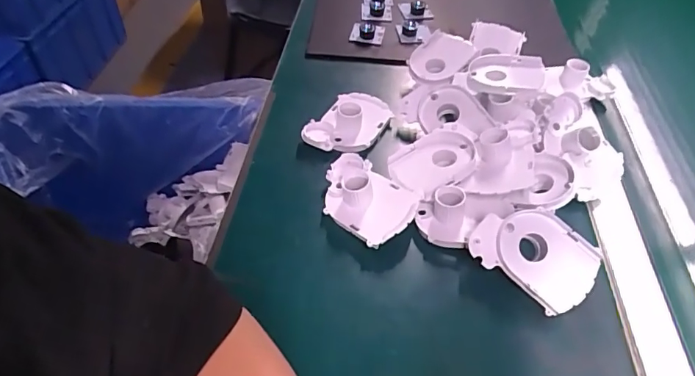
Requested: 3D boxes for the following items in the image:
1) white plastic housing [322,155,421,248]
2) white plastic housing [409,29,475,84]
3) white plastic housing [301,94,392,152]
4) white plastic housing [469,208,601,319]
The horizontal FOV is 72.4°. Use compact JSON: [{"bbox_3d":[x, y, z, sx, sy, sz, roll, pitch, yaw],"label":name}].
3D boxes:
[{"bbox_3d":[0.015,0.009,0.448,0.065,0.041,0.100,-35,56,-28],"label":"white plastic housing"},{"bbox_3d":[0.115,-0.158,0.576,0.068,0.025,0.086,21,51,16],"label":"white plastic housing"},{"bbox_3d":[0.004,-0.075,0.527,0.067,0.034,0.099,28,53,23],"label":"white plastic housing"},{"bbox_3d":[0.158,0.055,0.401,0.100,0.014,0.069,30,81,6],"label":"white plastic housing"}]

